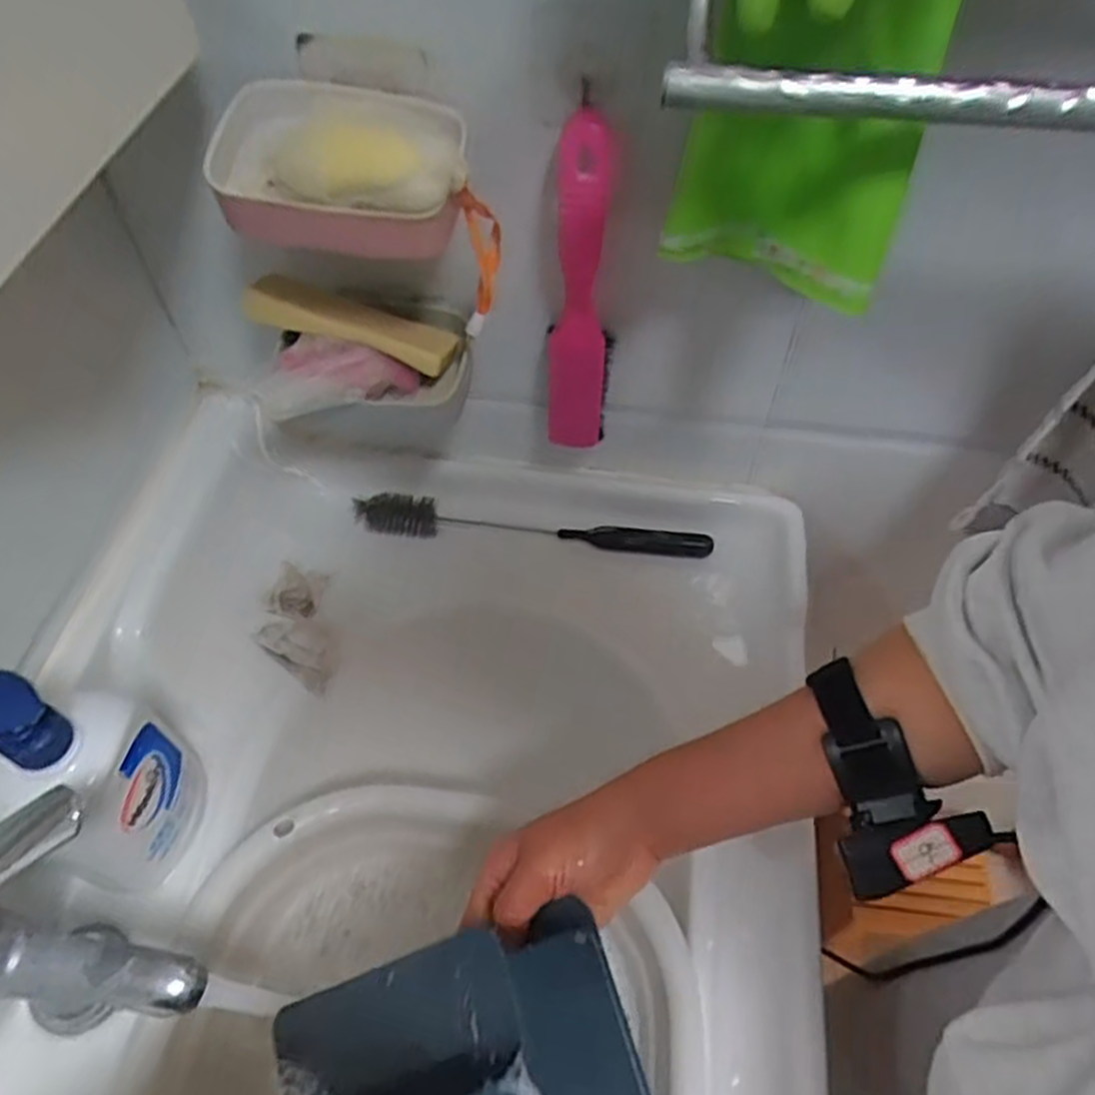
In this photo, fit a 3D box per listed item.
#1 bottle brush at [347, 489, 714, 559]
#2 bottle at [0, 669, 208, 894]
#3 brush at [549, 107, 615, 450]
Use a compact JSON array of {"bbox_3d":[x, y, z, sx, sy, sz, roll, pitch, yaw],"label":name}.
[{"bbox_3d":[-0.012,-0.019,0.649,0.290,0.027,0.030,6,54,4],"label":"bottle brush"},{"bbox_3d":[-0.255,0.124,0.446,0.058,0.188,0.094,26,58,18],"label":"bottle"},{"bbox_3d":[0.023,-0.156,0.510,0.035,0.232,0.043,16,56,11],"label":"brush"}]

